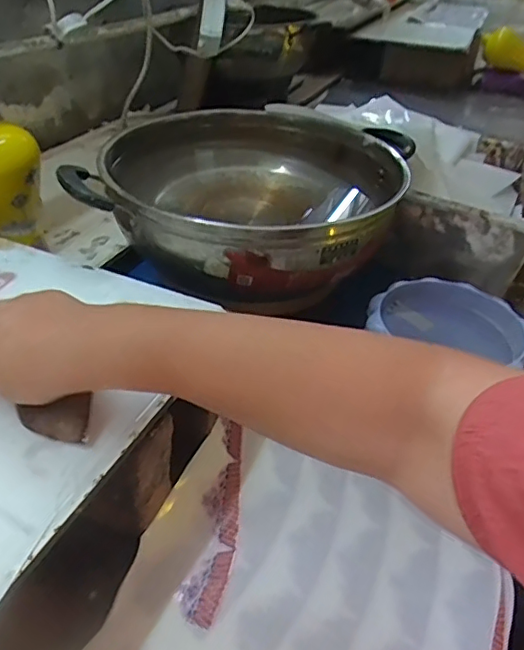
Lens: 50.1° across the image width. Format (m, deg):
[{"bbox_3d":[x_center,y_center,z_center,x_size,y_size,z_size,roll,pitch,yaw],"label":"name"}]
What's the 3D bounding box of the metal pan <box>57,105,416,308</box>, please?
[{"bbox_3d":[-0.008,-0.145,0.640,0.302,0.107,0.313,16,39,10],"label":"metal pan"}]

